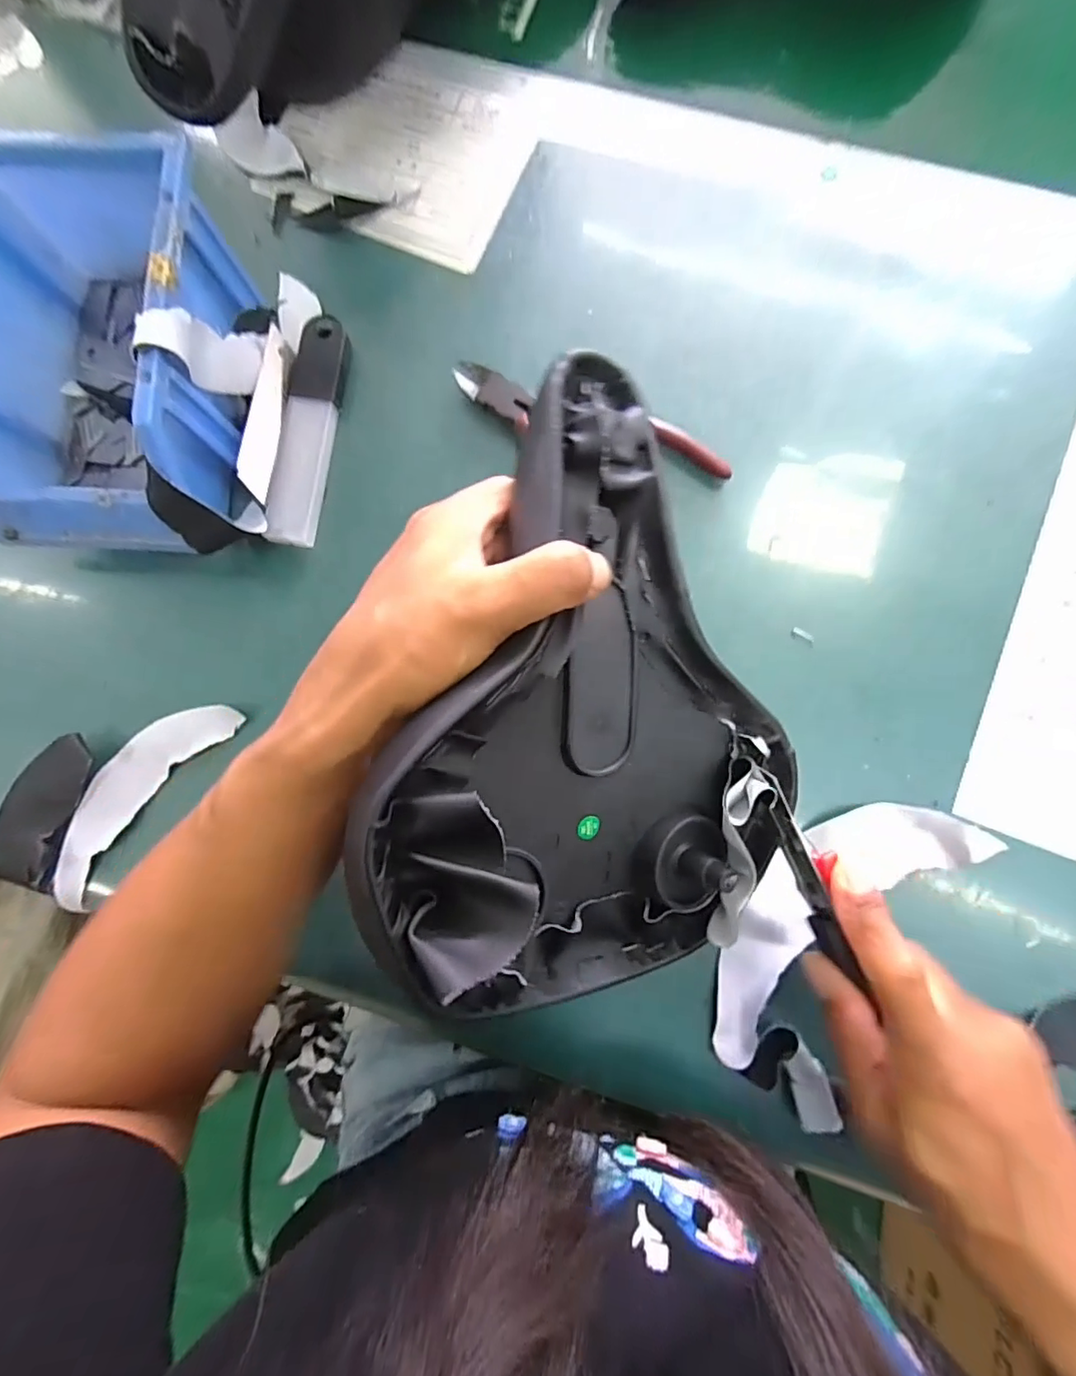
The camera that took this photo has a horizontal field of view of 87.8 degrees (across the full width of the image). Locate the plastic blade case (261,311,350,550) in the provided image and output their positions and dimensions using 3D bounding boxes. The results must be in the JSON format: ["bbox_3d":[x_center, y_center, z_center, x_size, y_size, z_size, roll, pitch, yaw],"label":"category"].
[{"bbox_3d":[-0.127,-0.142,0.309,0.029,0.006,0.127,11,84,-14],"label":"plastic blade case"}]

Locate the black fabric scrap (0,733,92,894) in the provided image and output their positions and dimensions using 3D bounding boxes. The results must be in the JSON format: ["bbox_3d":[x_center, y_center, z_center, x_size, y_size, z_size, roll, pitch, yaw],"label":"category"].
[{"bbox_3d":[-0.261,0.063,0.290,0.042,0.014,0.081,18,85,3],"label":"black fabric scrap"}]

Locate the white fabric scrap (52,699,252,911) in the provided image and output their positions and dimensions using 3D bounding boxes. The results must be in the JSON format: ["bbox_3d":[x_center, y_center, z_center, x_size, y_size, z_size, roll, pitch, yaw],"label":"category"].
[{"bbox_3d":[-0.213,0.055,0.296,0.043,0.005,0.127,37,86,5],"label":"white fabric scrap"}]

